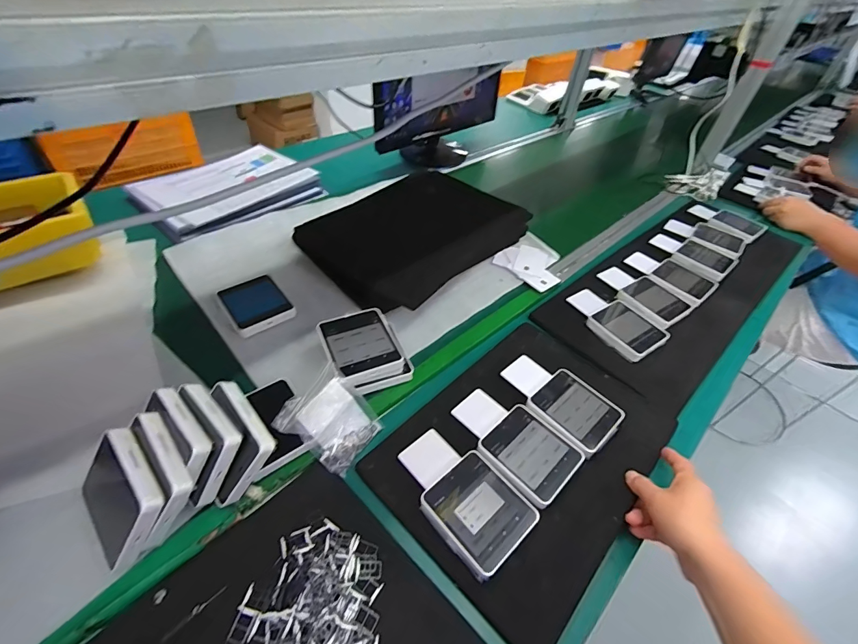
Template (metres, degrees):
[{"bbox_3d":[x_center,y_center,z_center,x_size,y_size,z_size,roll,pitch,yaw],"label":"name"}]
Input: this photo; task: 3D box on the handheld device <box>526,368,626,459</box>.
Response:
[{"bbox_3d":[0.188,0.113,0.495,0.091,0.009,0.098,-31,57,-31],"label":"handheld device"}]

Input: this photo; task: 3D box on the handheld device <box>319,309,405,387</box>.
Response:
[{"bbox_3d":[-0.085,0.029,0.491,0.086,0.023,0.103,-17,52,-22],"label":"handheld device"}]

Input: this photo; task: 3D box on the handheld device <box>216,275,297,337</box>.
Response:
[{"bbox_3d":[-0.258,-0.026,0.568,0.085,0.021,0.102,-29,56,-30],"label":"handheld device"}]

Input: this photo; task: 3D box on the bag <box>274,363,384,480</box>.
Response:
[{"bbox_3d":[-0.108,0.109,0.428,0.074,0.070,0.092,25,48,17],"label":"bag"}]

